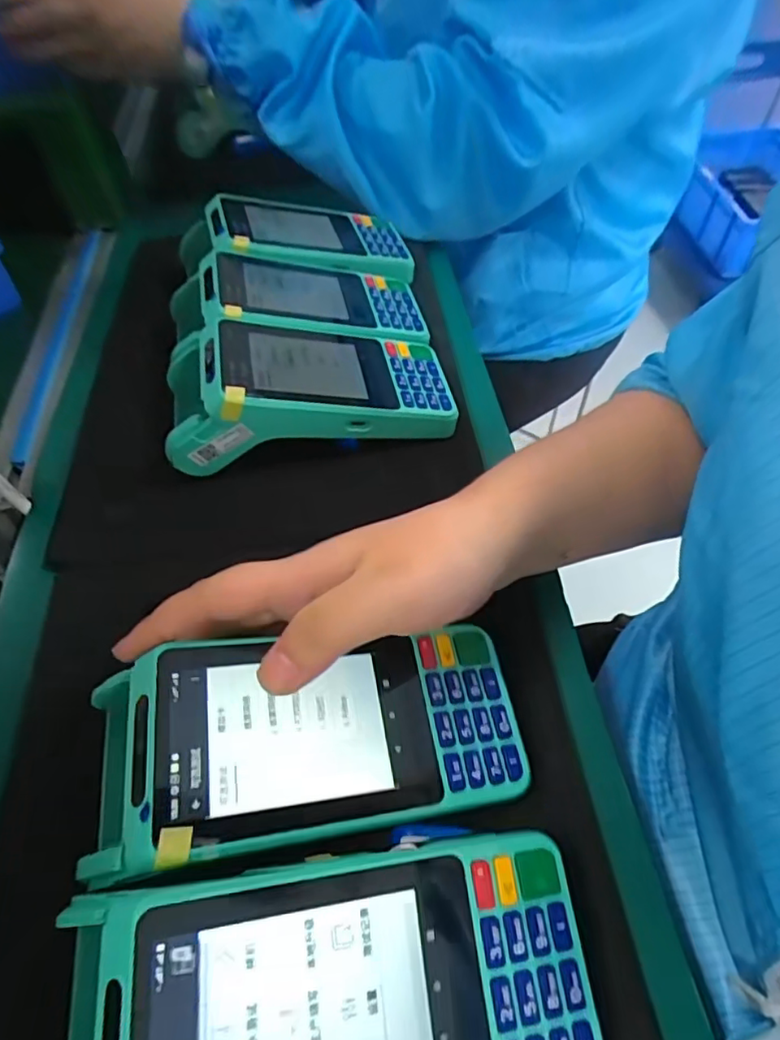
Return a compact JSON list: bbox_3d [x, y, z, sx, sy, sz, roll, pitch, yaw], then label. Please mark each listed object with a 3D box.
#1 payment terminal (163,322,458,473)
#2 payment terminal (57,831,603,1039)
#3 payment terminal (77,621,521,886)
[{"bbox_3d":[-0.049,-0.083,0.354,0.166,0.060,0.080,-10,54,-6],"label":"payment terminal"},{"bbox_3d":[-0.017,0.150,0.180,0.158,0.048,0.071,0,53,-16],"label":"payment terminal"},{"bbox_3d":[-0.030,0.089,0.230,0.159,0.046,0.071,-3,53,-16],"label":"payment terminal"}]

